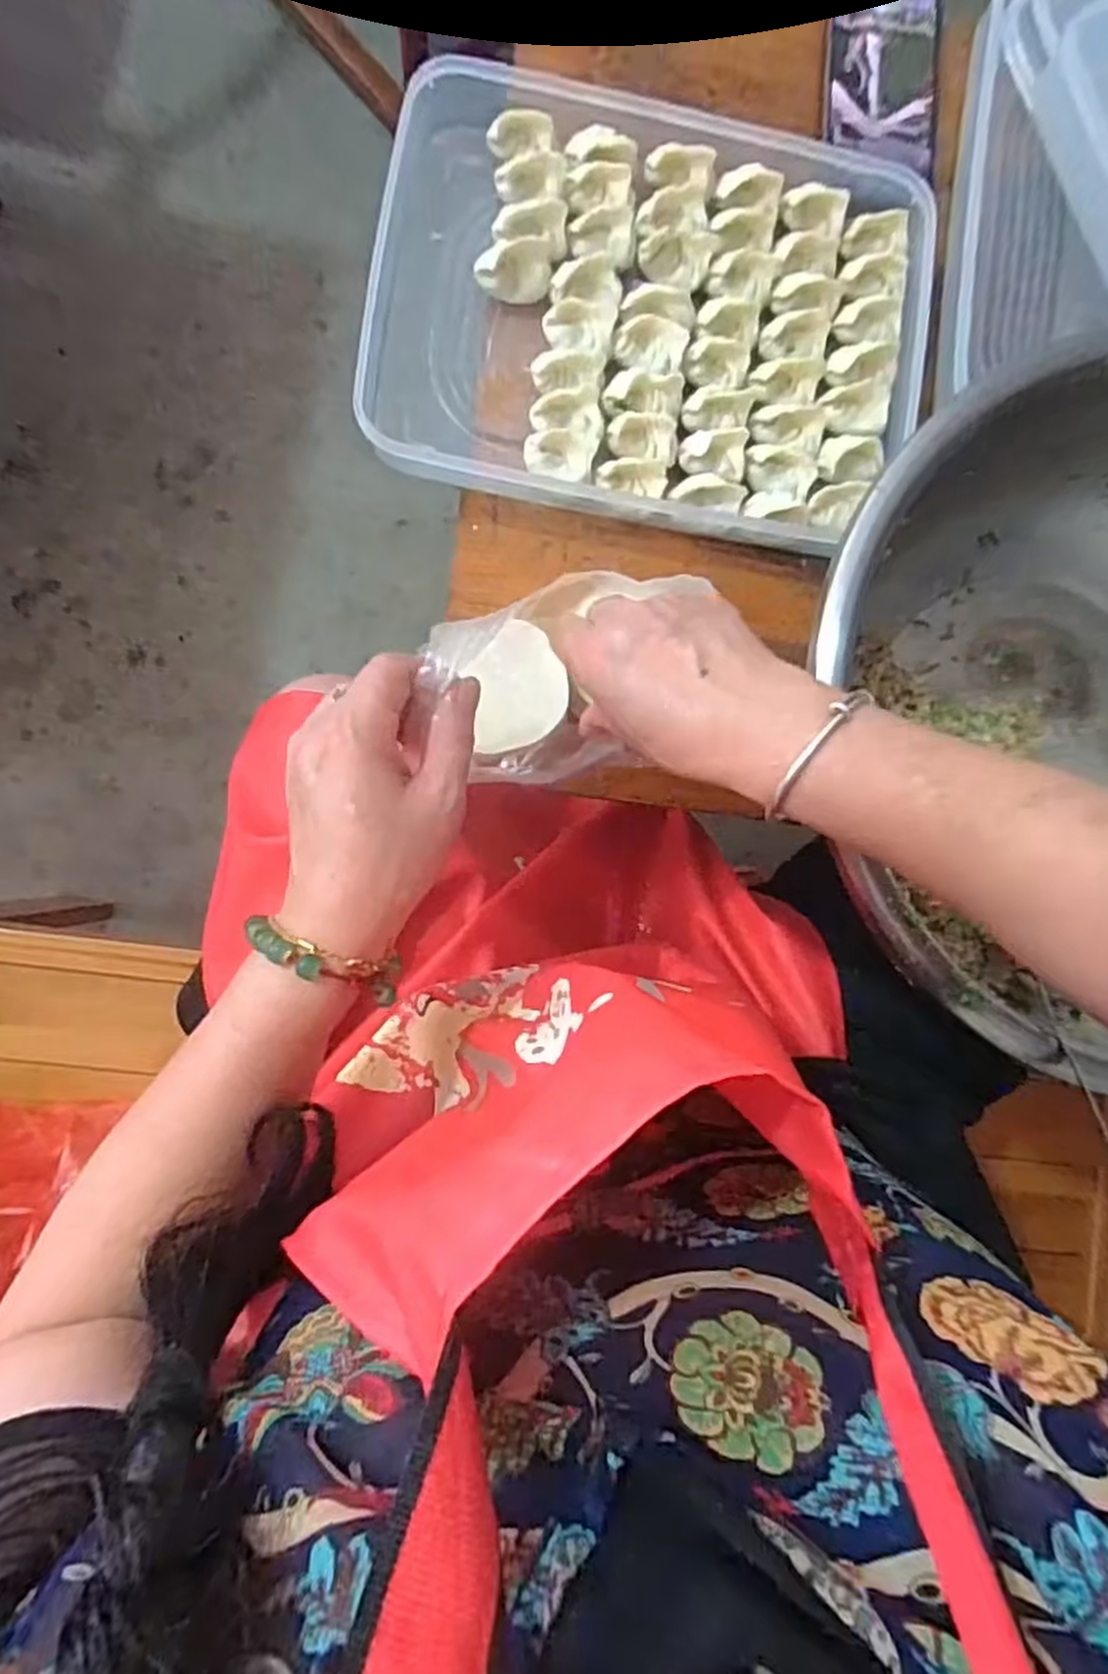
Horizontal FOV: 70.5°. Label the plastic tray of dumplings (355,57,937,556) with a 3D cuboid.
[{"bbox_3d":[0.064,-0.335,0.503,0.341,0.040,0.266,8,86,-7],"label":"plastic tray of dumplings"}]

